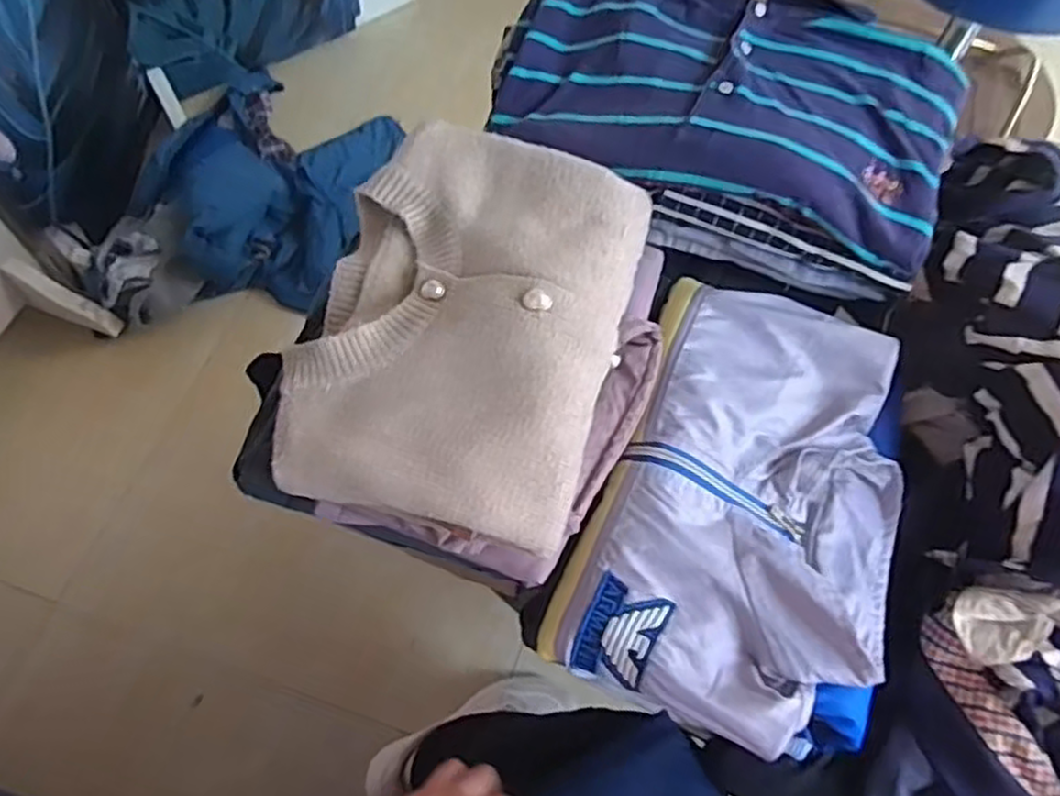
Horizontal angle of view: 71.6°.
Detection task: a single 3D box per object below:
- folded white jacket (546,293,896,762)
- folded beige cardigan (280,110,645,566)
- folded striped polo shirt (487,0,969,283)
[{"bbox_3d":[0.158,0.073,0.503,0.201,0.051,0.302,22,65,7],"label":"folded white jacket"},{"bbox_3d":[-0.039,-0.049,0.473,0.191,0.058,0.268,15,65,4],"label":"folded beige cardigan"},{"bbox_3d":[0.160,-0.252,0.574,0.346,0.048,0.256,22,65,7],"label":"folded striped polo shirt"}]

